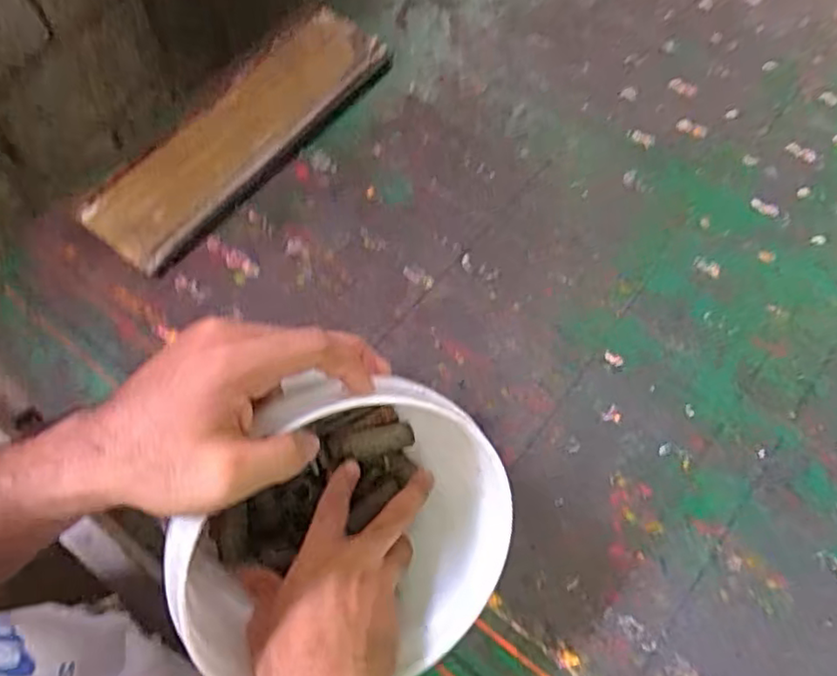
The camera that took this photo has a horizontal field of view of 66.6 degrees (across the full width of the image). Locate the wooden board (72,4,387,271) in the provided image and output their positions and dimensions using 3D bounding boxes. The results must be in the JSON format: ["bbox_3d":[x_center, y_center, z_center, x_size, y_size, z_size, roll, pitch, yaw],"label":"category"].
[{"bbox_3d":[-0.196,-0.239,0.728,0.122,0.043,0.404,33,71,15],"label":"wooden board"}]

